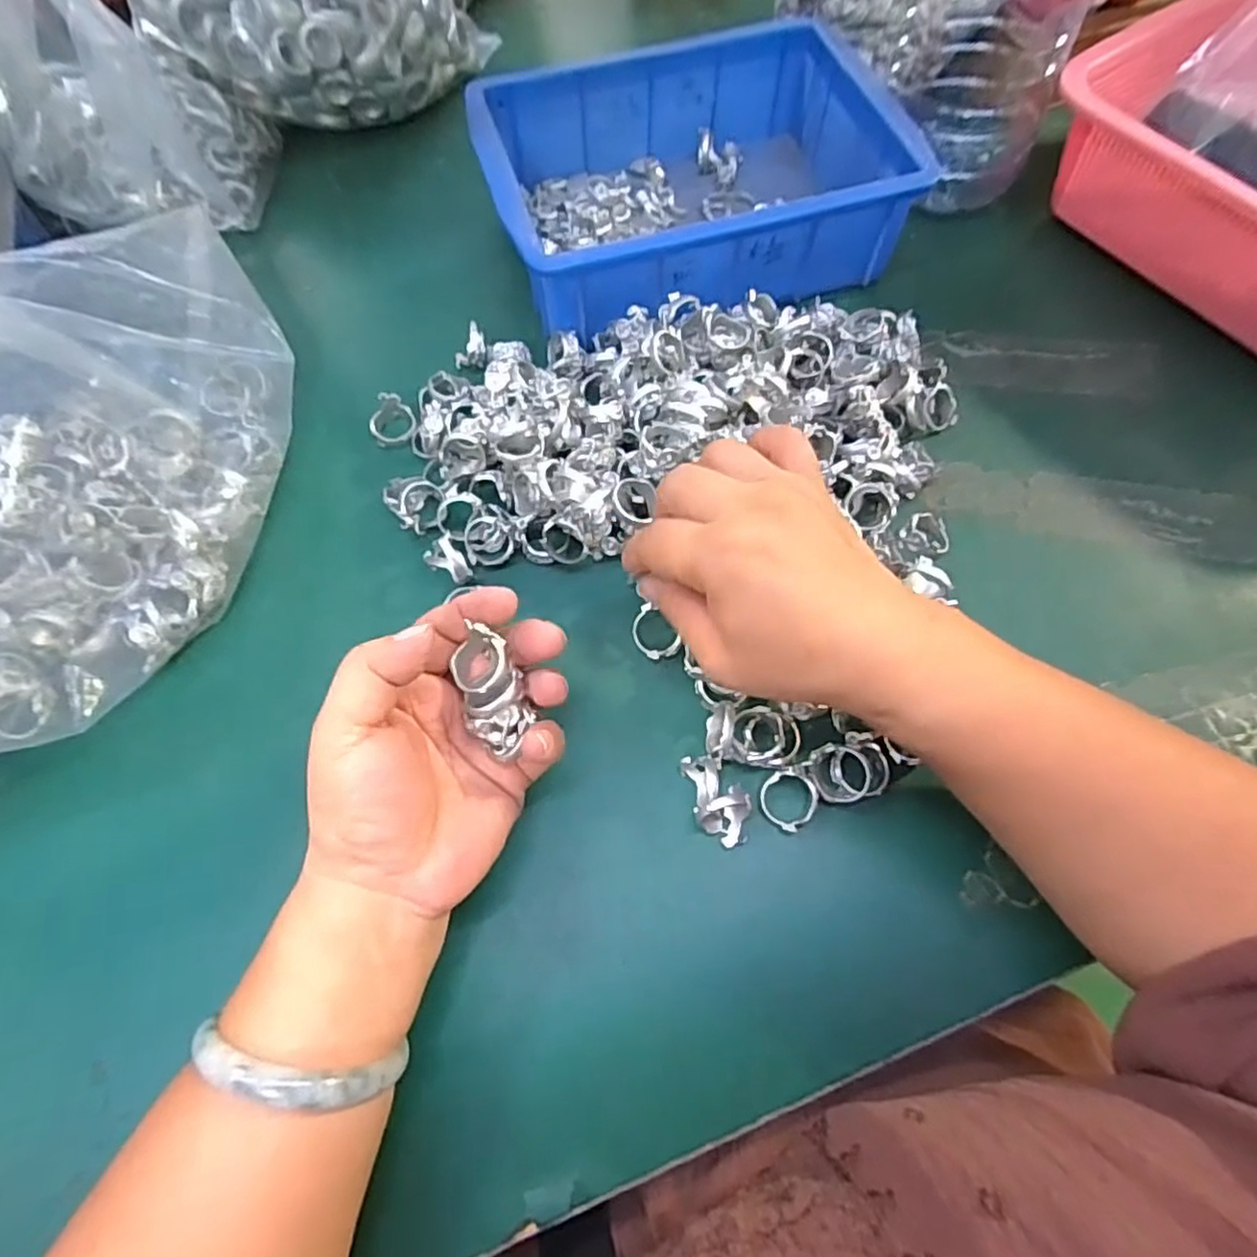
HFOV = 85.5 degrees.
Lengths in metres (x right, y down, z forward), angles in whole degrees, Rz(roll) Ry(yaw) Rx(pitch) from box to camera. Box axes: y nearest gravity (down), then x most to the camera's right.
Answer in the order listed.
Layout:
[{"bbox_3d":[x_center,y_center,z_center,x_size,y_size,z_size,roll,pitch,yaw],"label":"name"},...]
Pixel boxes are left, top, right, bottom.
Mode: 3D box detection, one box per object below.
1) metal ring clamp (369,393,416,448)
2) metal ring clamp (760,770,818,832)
[{"bbox_3d":[-0.137,-0.120,0.392,0.025,0.017,0.026,0,67,-1],"label":"metal ring clamp"},{"bbox_3d":[0.071,0.076,0.301,0.024,0.006,0.025,0,89,11],"label":"metal ring clamp"}]

